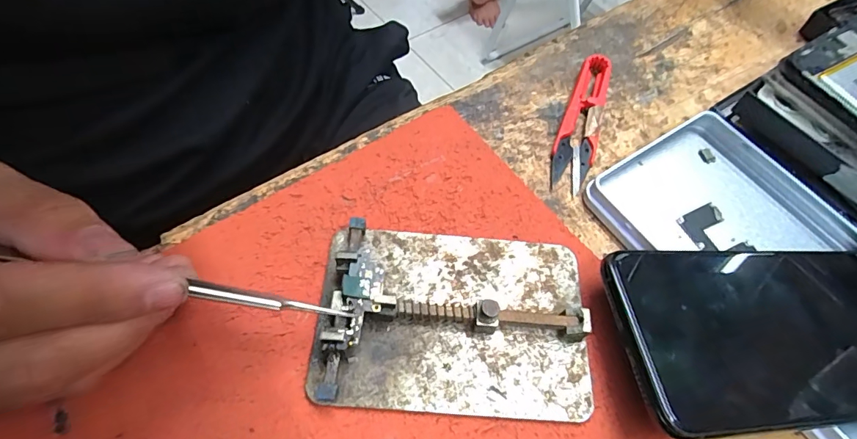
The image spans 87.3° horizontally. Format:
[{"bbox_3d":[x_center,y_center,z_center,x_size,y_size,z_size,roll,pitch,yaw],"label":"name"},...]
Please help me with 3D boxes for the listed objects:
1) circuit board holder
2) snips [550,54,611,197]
[{"bbox_3d":[0.011,0.040,0.196,0.116,0.018,0.079,5,60,-2],"label":"circuit board holder"},{"bbox_3d":[0.092,-0.060,0.267,0.023,0.012,0.099,21,61,8],"label":"snips"}]

